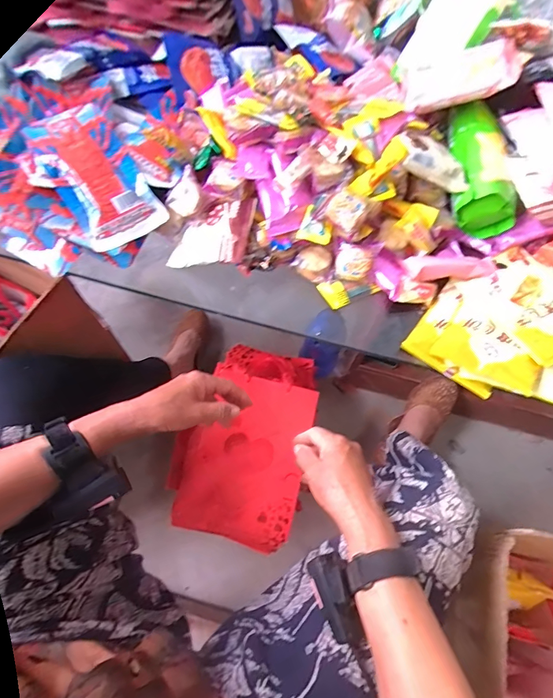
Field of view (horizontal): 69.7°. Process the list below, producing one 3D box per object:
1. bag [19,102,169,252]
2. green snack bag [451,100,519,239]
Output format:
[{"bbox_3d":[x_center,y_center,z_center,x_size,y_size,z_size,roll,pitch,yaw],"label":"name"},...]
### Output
[{"bbox_3d":[-0.241,-0.221,0.514,0.121,0.055,0.193,-31,69,-16],"label":"bag"},{"bbox_3d":[0.266,-0.239,0.515,0.075,0.068,0.175,8,64,2],"label":"green snack bag"}]

